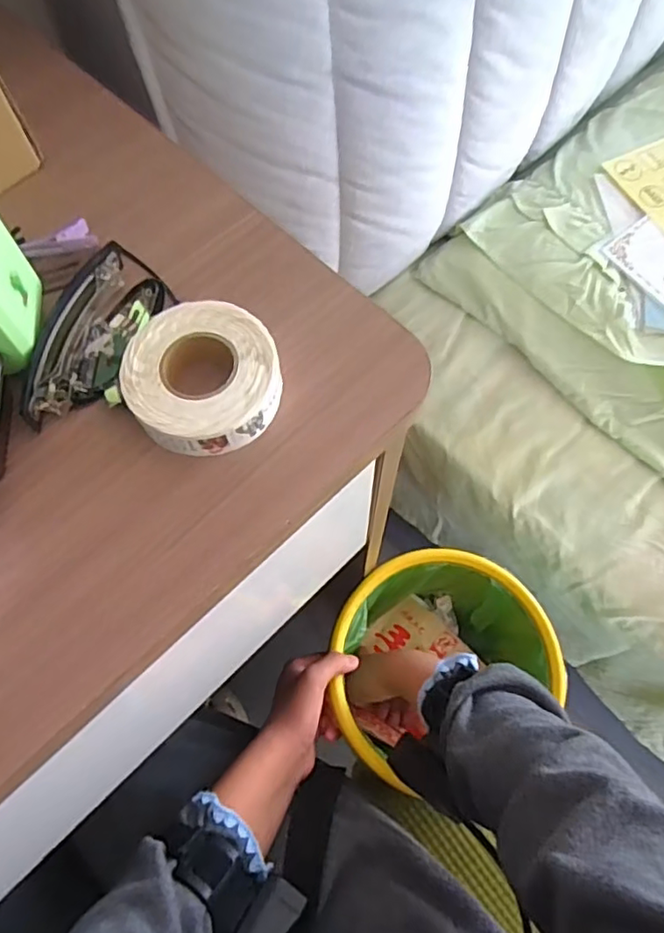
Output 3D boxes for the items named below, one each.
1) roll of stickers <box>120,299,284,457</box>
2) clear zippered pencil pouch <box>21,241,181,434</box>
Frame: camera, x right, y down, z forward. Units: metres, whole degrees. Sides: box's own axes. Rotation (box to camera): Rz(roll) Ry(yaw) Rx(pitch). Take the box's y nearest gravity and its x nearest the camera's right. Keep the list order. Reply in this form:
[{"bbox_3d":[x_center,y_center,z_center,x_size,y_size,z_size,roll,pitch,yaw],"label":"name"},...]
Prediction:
[{"bbox_3d":[-0.059,-0.041,0.273,0.068,0.022,0.070,0,67,0],"label":"roll of stickers"},{"bbox_3d":[-0.109,-0.064,0.286,0.044,0.026,0.100,12,67,5],"label":"clear zippered pencil pouch"}]

